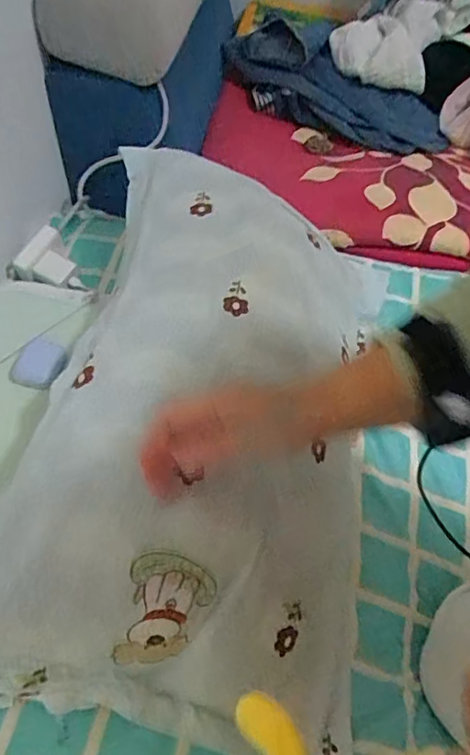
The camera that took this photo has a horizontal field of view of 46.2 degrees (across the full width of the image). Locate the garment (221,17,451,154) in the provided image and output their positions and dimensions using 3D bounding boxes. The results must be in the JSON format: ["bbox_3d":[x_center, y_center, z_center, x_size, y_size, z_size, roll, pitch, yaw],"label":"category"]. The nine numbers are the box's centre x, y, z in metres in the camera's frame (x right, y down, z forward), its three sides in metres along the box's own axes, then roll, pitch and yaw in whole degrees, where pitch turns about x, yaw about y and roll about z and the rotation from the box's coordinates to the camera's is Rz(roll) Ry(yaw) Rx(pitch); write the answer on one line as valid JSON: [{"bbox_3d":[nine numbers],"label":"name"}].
[{"bbox_3d":[0.215,-0.609,1.126,0.479,0.147,0.204,23,49,15],"label":"garment"}]

